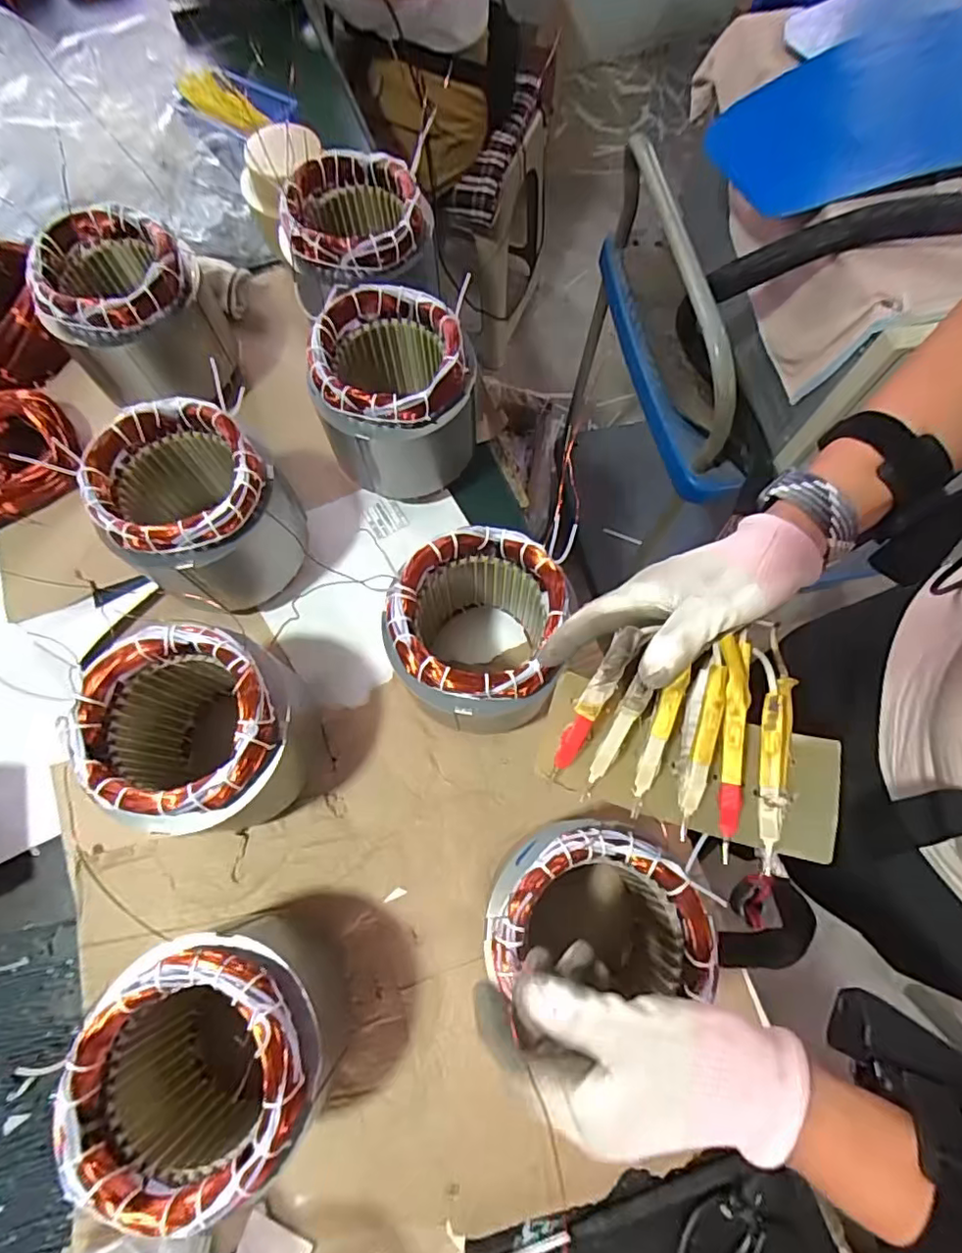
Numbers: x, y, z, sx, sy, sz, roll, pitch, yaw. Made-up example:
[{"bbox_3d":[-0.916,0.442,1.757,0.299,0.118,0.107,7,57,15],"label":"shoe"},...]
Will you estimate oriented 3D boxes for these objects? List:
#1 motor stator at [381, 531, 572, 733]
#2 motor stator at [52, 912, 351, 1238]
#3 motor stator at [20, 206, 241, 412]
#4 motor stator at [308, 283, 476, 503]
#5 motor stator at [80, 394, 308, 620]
[{"bbox_3d":[-0.005,0.007,0.515,0.138,0.168,0.139,-1,72,0],"label":"motor stator"},{"bbox_3d":[-0.181,0.301,0.421,0.148,0.165,0.151,31,75,10],"label":"motor stator"},{"bbox_3d":[-0.357,-0.325,0.611,0.151,0.124,0.144,-29,74,-11],"label":"motor stator"},{"bbox_3d":[-0.080,-0.221,0.597,0.147,0.169,0.142,4,72,1],"label":"motor stator"},{"bbox_3d":[-0.257,-0.099,0.554,0.136,0.166,0.137,0,72,0],"label":"motor stator"}]

